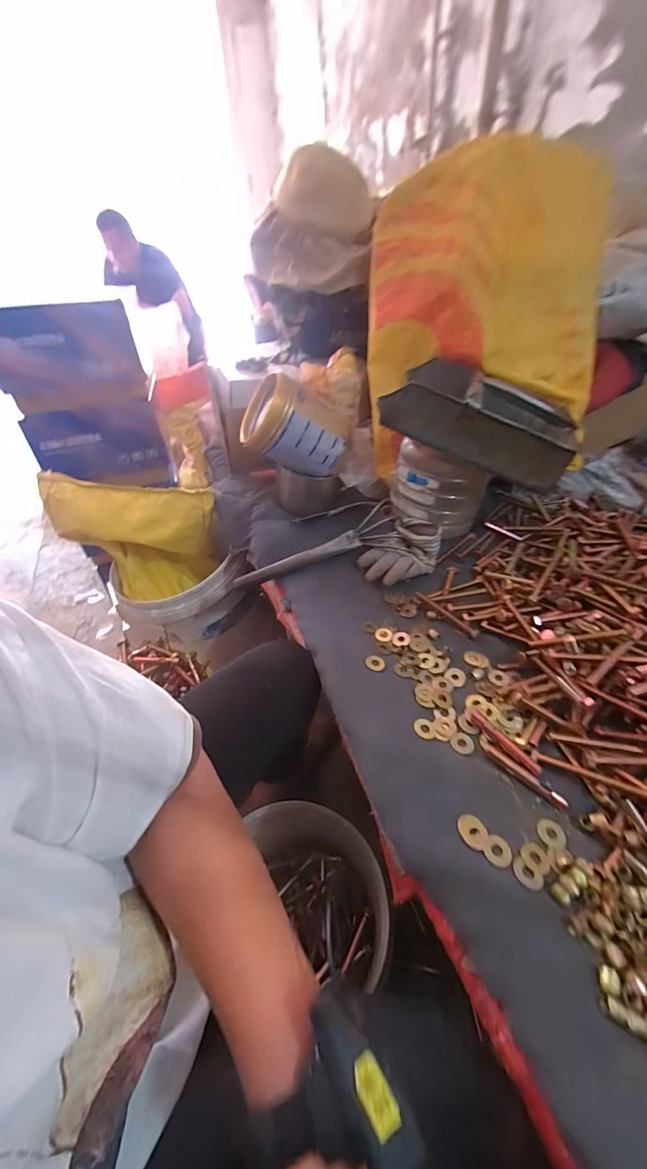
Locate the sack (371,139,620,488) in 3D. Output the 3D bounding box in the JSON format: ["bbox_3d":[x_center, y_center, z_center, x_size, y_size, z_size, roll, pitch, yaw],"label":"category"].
[{"bbox_3d":[0.286,-0.492,0.741,0.395,0.428,0.220,1,44,5],"label":"sack"}]

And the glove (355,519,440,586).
[{"bbox_3d":[0.129,-0.054,0.669,0.100,0.045,0.147,30,52,31],"label":"glove"}]

